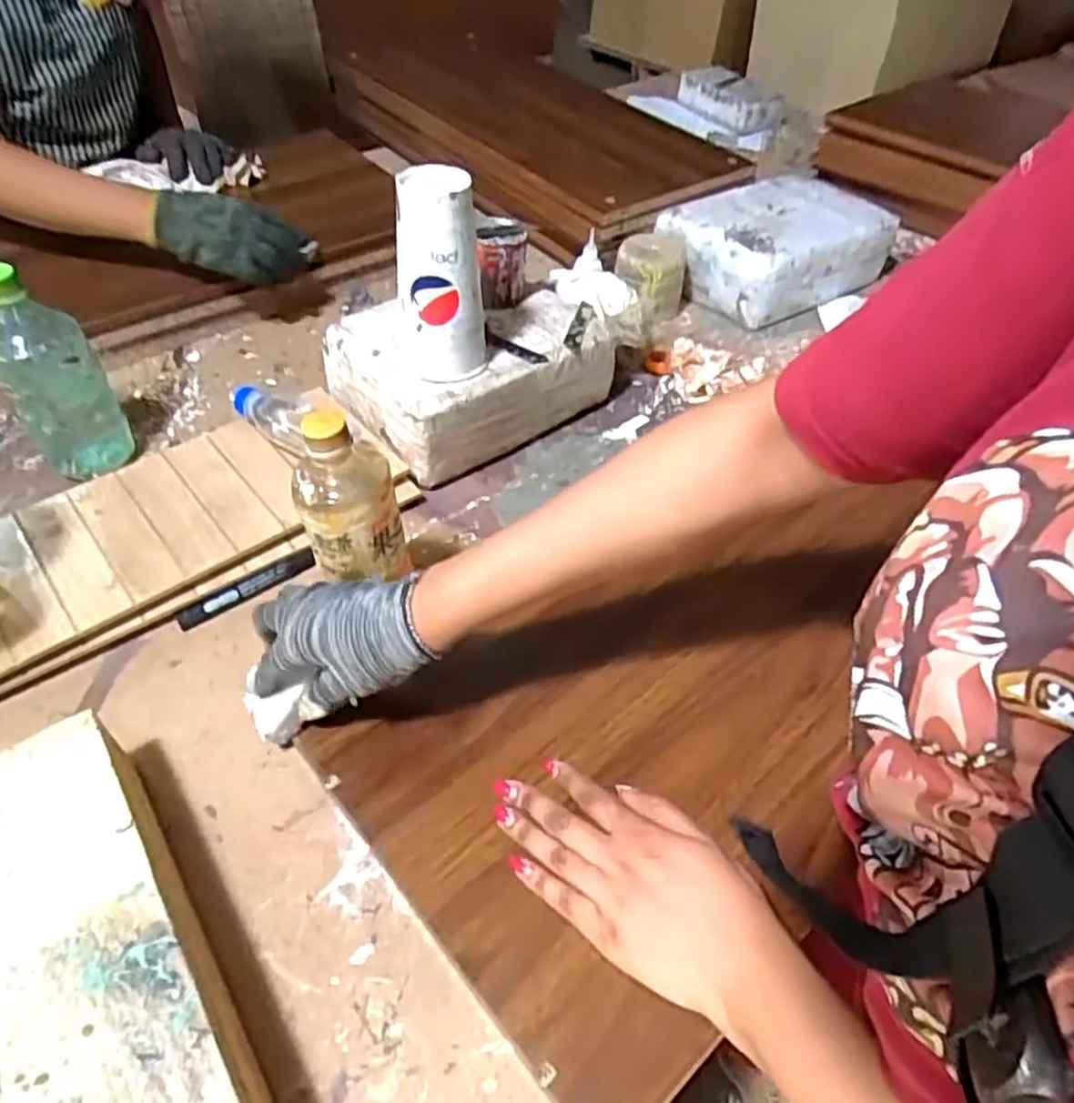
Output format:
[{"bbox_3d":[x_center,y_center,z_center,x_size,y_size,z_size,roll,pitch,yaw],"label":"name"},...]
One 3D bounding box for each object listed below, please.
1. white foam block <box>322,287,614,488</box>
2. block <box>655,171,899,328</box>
[{"bbox_3d":[-0.071,-0.204,0.802,0.264,0.100,0.185,-31,56,-29],"label":"white foam block"},{"bbox_3d":[0.332,-0.428,1.026,0.281,0.109,0.197,-23,52,-24],"label":"block"}]

